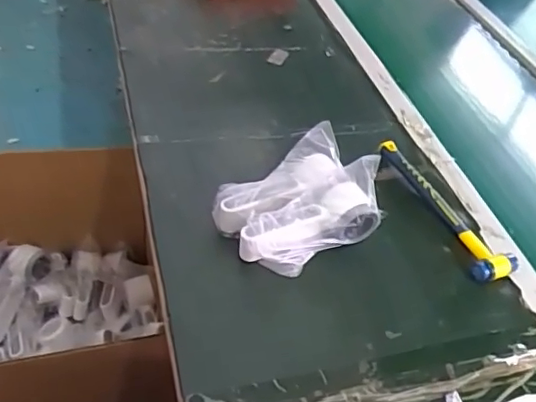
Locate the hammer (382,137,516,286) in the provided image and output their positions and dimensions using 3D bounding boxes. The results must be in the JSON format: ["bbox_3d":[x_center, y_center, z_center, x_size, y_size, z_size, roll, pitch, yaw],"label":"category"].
[{"bbox_3d":[0.226,0.006,0.732,0.055,0.028,0.236,-13,49,-21],"label":"hammer"}]

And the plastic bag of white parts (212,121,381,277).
[{"bbox_3d":[0.035,0.008,0.669,0.181,0.090,0.127,-20,52,-27],"label":"plastic bag of white parts"}]

